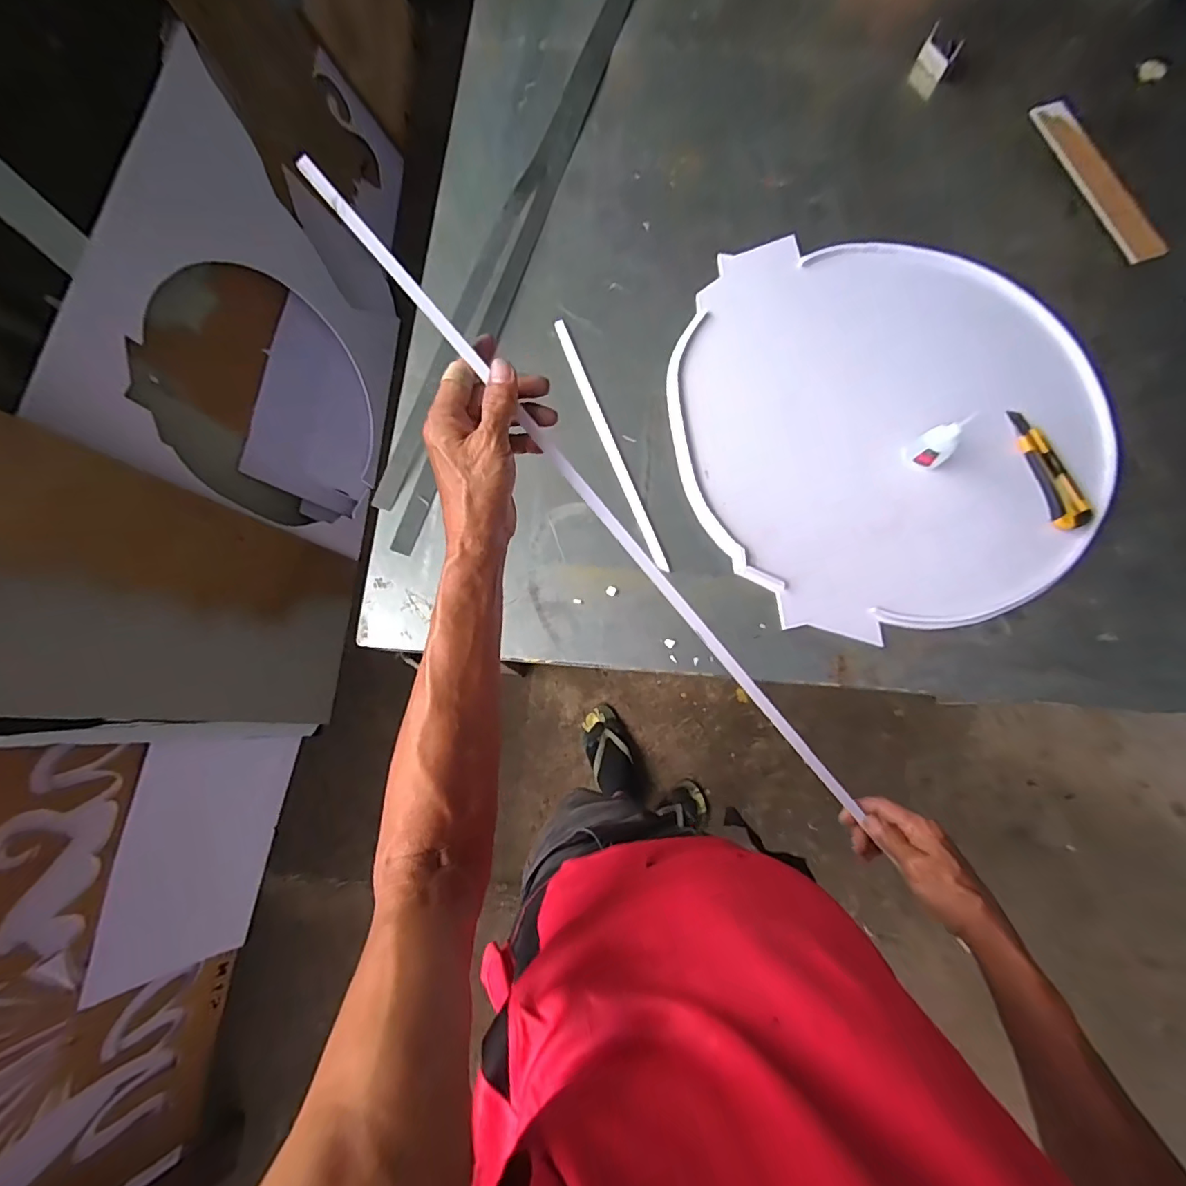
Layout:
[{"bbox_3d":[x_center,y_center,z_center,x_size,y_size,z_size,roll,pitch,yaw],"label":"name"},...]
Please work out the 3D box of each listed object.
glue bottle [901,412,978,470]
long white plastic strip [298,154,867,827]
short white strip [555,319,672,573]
[{"bbox_3d":[0.417,-0.183,0.634,0.025,0.085,0.047,-37,80,-8],"label":"glue bottle"},{"bbox_3d":[0.032,-0.038,0.441,0.015,0.020,0.682,-45,105,-11],"label":"long white plastic strip"},{"bbox_3d":[0.020,-0.203,0.698,0.015,0.016,0.381,-20,78,-5],"label":"short white strip"}]

